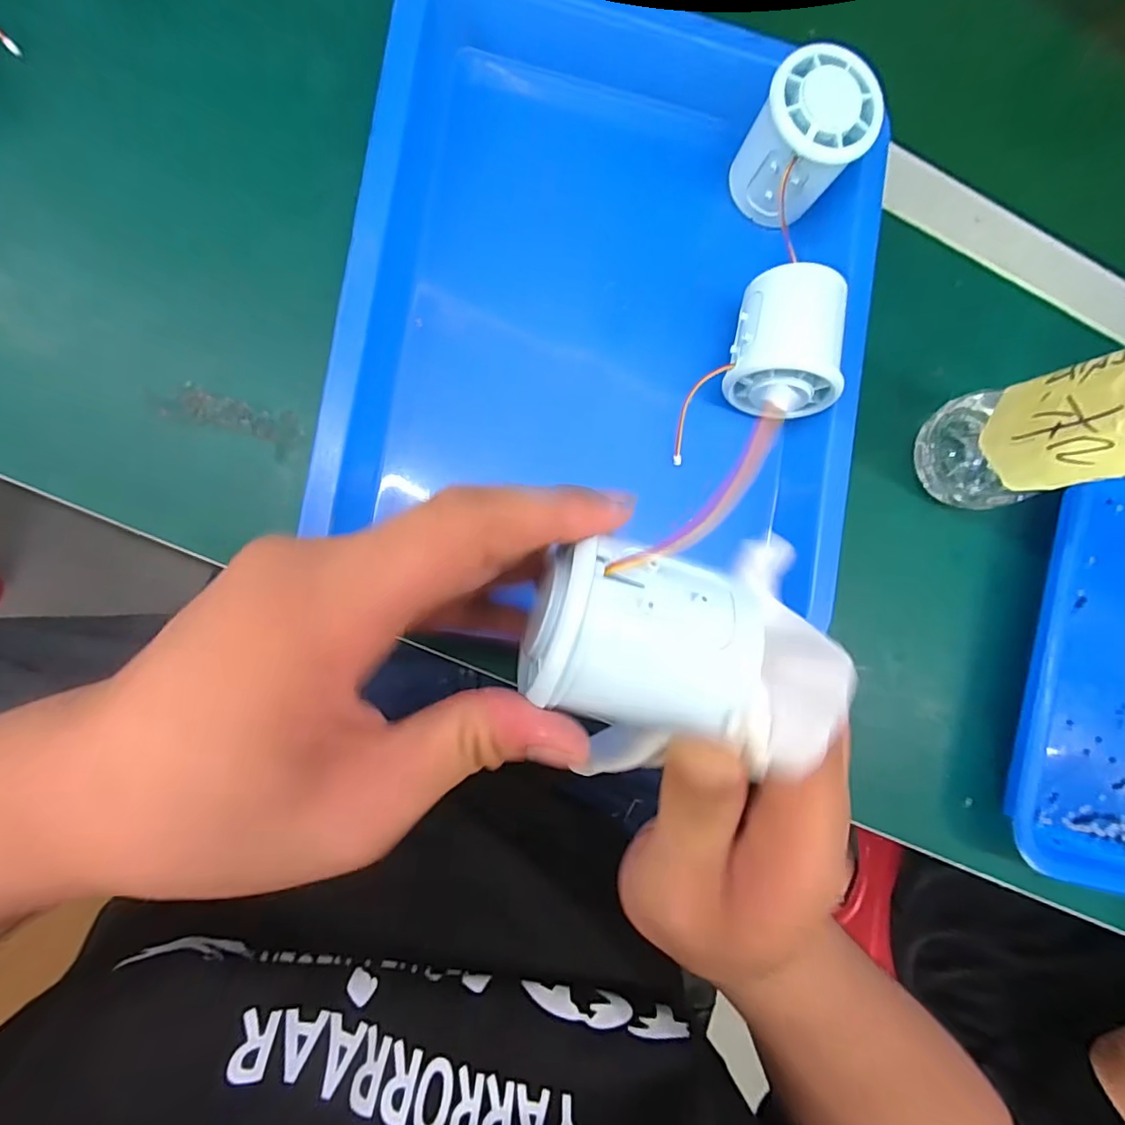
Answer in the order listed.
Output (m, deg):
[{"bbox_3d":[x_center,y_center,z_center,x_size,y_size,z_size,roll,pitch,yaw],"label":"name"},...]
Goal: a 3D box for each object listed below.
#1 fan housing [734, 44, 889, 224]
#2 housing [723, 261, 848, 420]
[{"bbox_3d":[0.124,-0.220,0.281,0.053,0.062,0.054,0,87,-9],"label":"fan housing"},{"bbox_3d":[0.113,-0.112,0.280,0.049,0.059,0.063,9,87,-7],"label":"housing"}]

